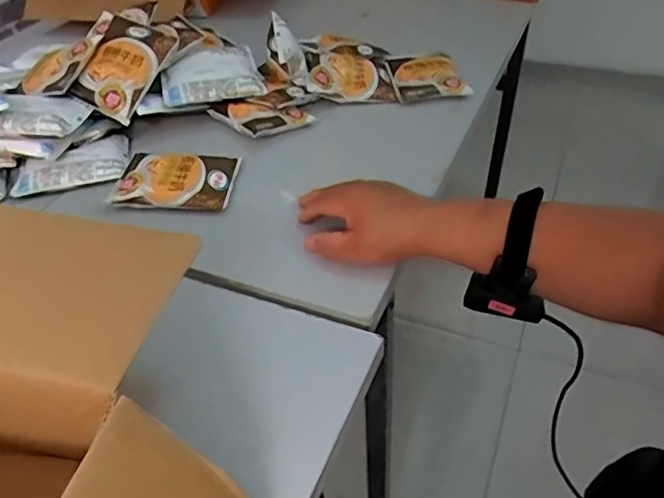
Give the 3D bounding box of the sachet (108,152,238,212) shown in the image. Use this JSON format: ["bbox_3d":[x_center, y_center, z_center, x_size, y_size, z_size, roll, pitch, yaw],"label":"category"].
[{"bbox_3d":[-0.177,-0.081,0.664,0.128,0.016,0.101,1,42,4],"label":"sachet"}]

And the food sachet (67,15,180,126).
[{"bbox_3d":[-0.258,-0.228,0.730,0.089,0.020,0.135,17,73,9],"label":"food sachet"}]

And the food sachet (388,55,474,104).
[{"bbox_3d":[0.132,-0.247,0.833,0.092,0.023,0.120,-10,42,-7],"label":"food sachet"}]

